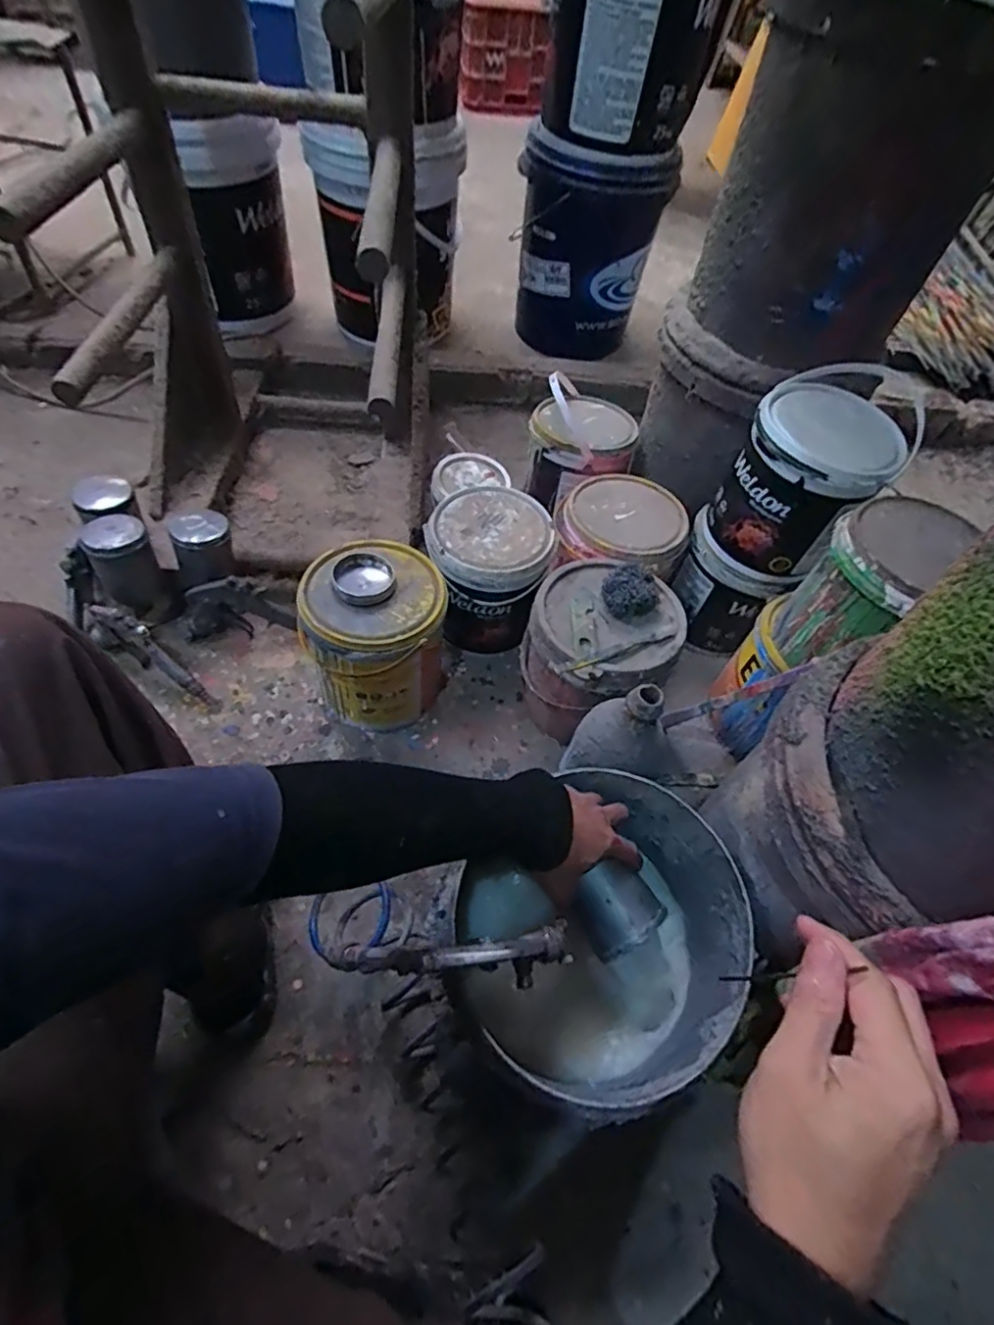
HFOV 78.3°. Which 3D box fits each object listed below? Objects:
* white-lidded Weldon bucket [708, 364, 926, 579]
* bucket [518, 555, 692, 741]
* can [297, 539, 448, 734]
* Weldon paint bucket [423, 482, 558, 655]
[{"bbox_3d":[0.407,-0.243,0.801,0.164,0.182,0.198,37,61,20],"label":"white-lidded Weldon bucket"},{"bbox_3d":[0.128,-0.009,0.806,0.180,0.221,0.184,2,55,-3],"label":"bucket"},{"bbox_3d":[-0.158,-0.033,0.822,0.175,0.209,0.178,-6,56,-8],"label":"can"},{"bbox_3d":[-0.013,-0.135,0.908,0.168,0.178,0.165,2,55,-3],"label":"Weldon paint bucket"}]

